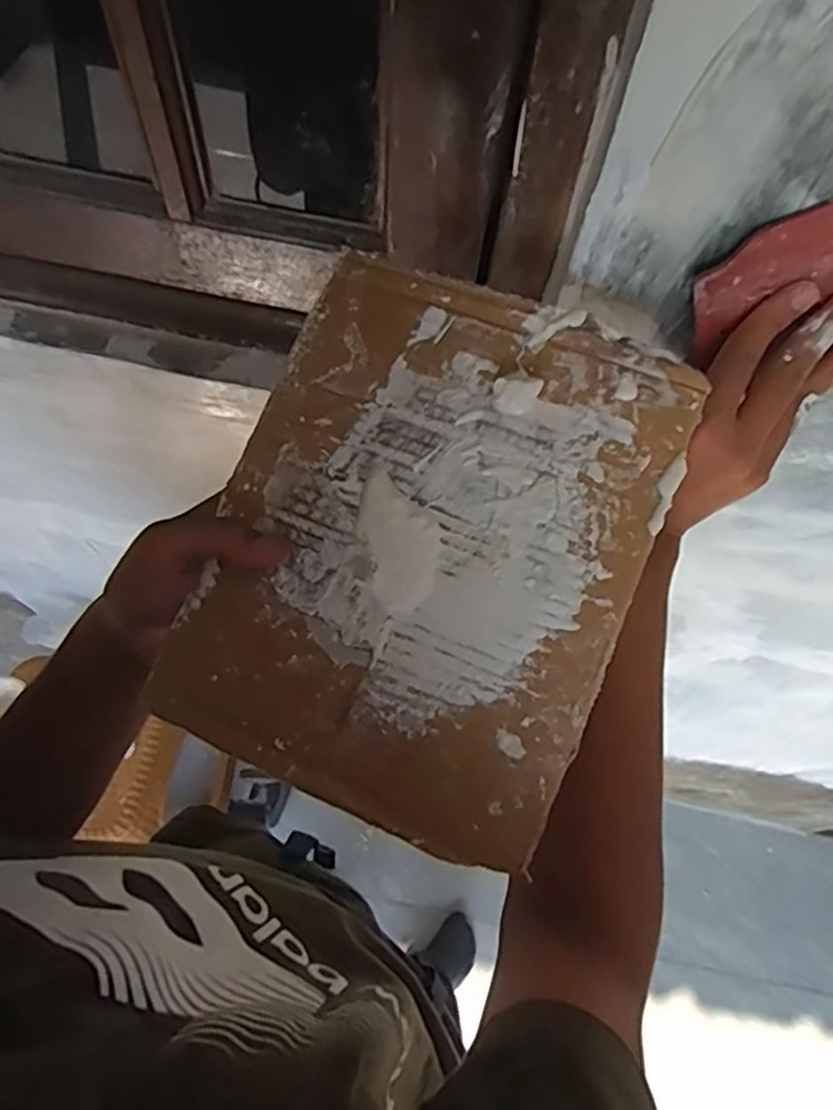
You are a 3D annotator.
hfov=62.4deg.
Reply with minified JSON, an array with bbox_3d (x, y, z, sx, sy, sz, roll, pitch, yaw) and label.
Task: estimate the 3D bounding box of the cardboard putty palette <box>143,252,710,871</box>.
[{"bbox_3d":[0.002,-0.007,0.309,0.186,0.013,0.239,20,84,12],"label":"cardboard putty palette"}]

